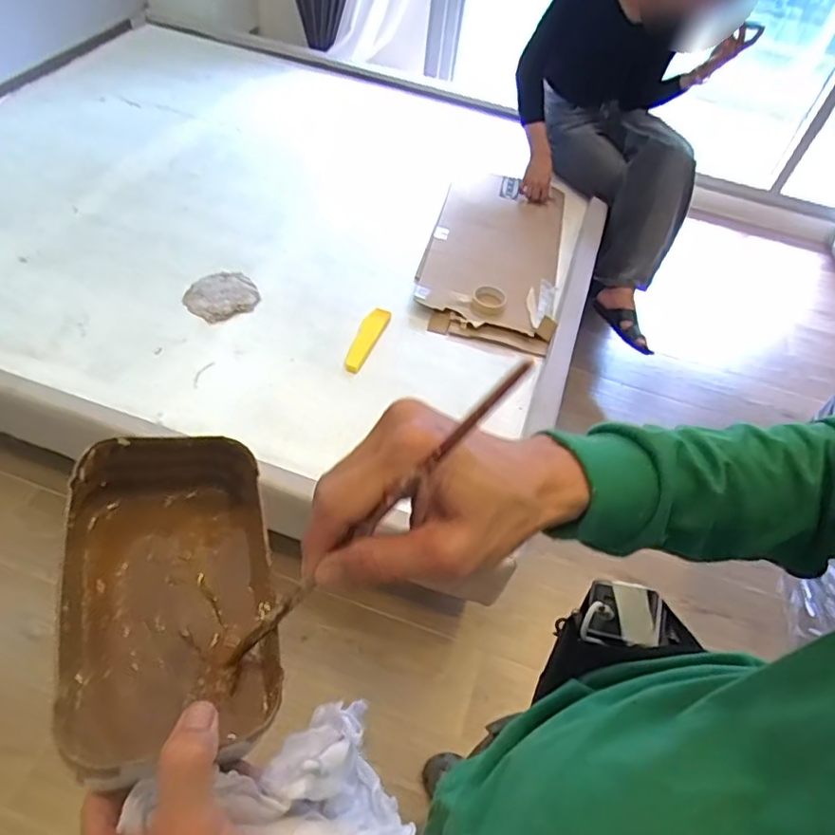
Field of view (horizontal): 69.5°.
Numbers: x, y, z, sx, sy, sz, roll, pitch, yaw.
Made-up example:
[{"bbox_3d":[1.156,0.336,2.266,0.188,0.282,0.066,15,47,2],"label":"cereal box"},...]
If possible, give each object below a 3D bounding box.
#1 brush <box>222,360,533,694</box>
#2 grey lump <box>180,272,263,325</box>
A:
[{"bbox_3d":[-0.036,0.068,0.277,0.005,0.273,0.019,16,42,-33],"label":"brush"},{"bbox_3d":[-0.492,-0.303,1.516,0.174,0.026,0.160,4,51,-5],"label":"grey lump"}]

